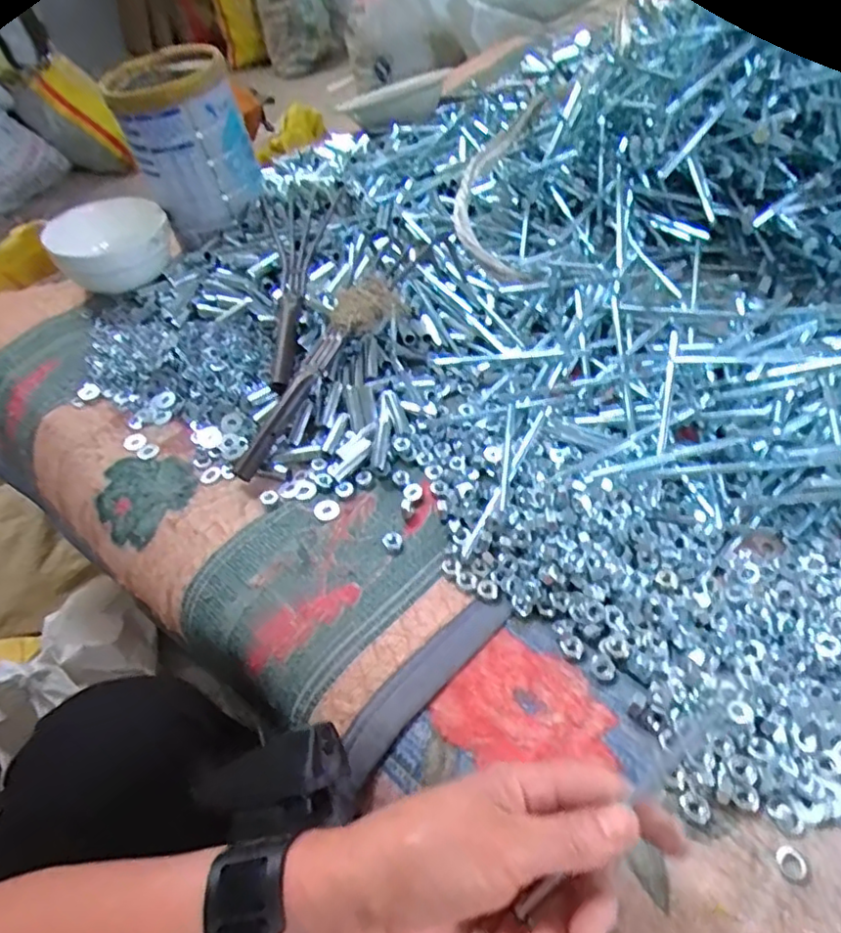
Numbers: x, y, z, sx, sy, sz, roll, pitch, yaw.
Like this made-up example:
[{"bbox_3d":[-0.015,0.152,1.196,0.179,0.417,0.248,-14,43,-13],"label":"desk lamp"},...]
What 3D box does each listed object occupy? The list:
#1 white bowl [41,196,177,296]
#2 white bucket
[{"bbox_3d":[-0.340,-0.248,0.696,0.125,0.062,0.149,-33,54,-20],"label":"white bowl"},{"bbox_3d":[-0.263,-0.366,0.705,0.124,0.157,0.153,-22,51,-12],"label":"white bucket"}]

